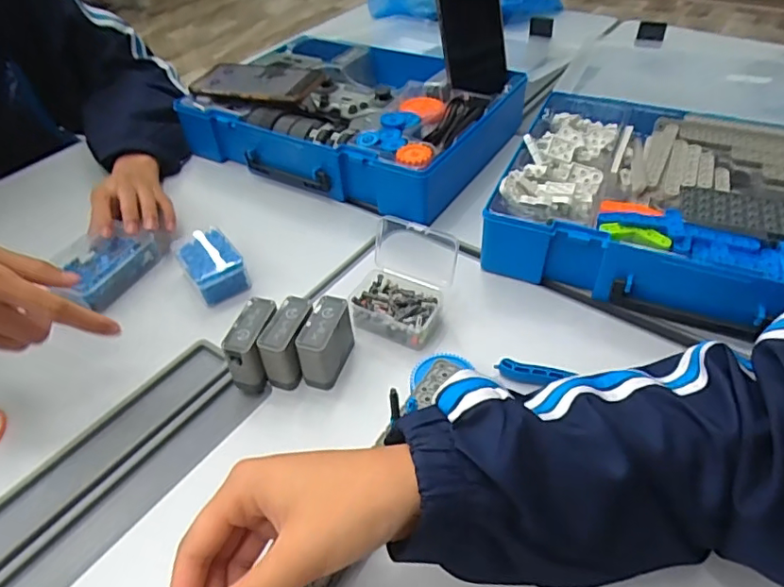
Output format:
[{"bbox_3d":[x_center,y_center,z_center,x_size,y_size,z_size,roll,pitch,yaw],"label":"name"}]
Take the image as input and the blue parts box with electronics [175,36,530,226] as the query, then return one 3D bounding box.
[{"bbox_3d":[-0.049,-0.229,0.699,0.375,0.081,0.275,22,49,24],"label":"blue parts box with electronics"}]

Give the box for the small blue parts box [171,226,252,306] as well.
[{"bbox_3d":[-0.173,-0.027,0.528,0.046,0.038,0.079,-28,49,-24],"label":"small blue parts box"}]

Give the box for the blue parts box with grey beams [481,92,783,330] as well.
[{"bbox_3d":[0.291,-0.082,0.525,0.347,0.075,0.266,15,47,18],"label":"blue parts box with grey beams"}]

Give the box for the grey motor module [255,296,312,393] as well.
[{"bbox_3d":[-0.080,0.041,0.441,0.026,0.055,0.055,8,45,11],"label":"grey motor module"}]

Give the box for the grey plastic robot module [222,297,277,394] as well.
[{"bbox_3d":[-0.108,0.041,0.442,0.026,0.056,0.055,5,44,8],"label":"grey plastic robot module"}]

